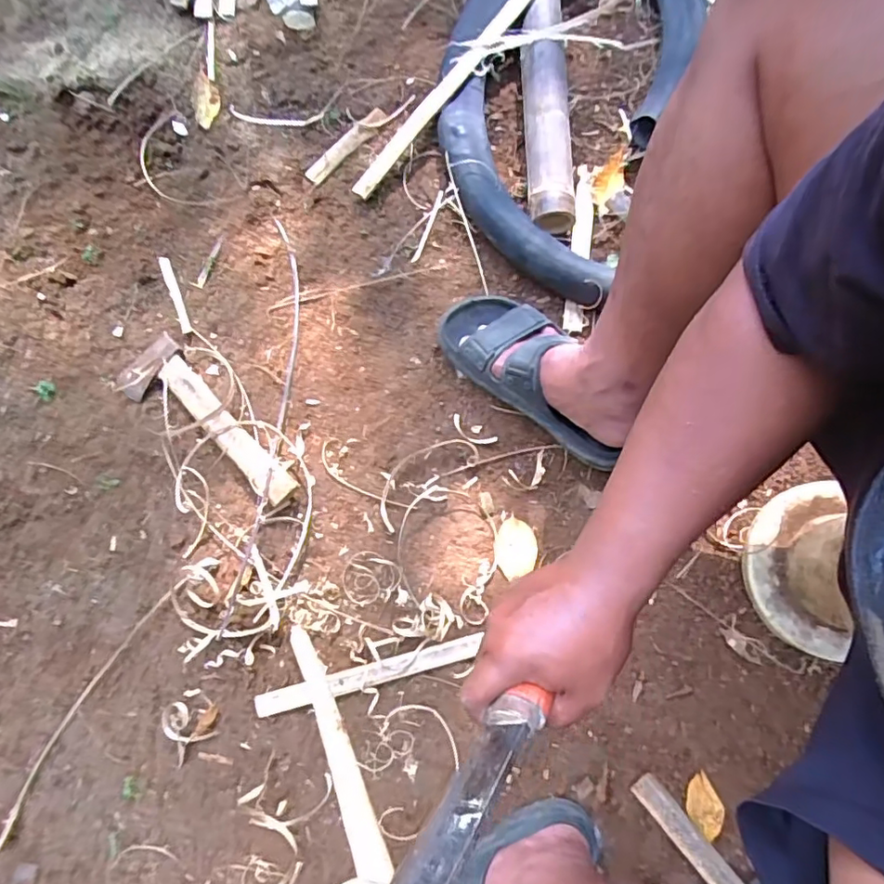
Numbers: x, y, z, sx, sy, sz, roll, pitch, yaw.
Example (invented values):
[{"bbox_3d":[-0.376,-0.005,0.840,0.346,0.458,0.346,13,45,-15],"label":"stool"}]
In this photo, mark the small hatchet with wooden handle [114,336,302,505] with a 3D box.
[{"bbox_3d":[-0.285,-0.019,0.695,0.263,0.031,0.080,43,81,9],"label":"small hatchet with wooden handle"}]

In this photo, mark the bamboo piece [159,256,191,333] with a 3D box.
[{"bbox_3d":[-0.356,-0.196,0.753,0.014,0.006,0.118,-22,78,-5],"label":"bamboo piece"}]

